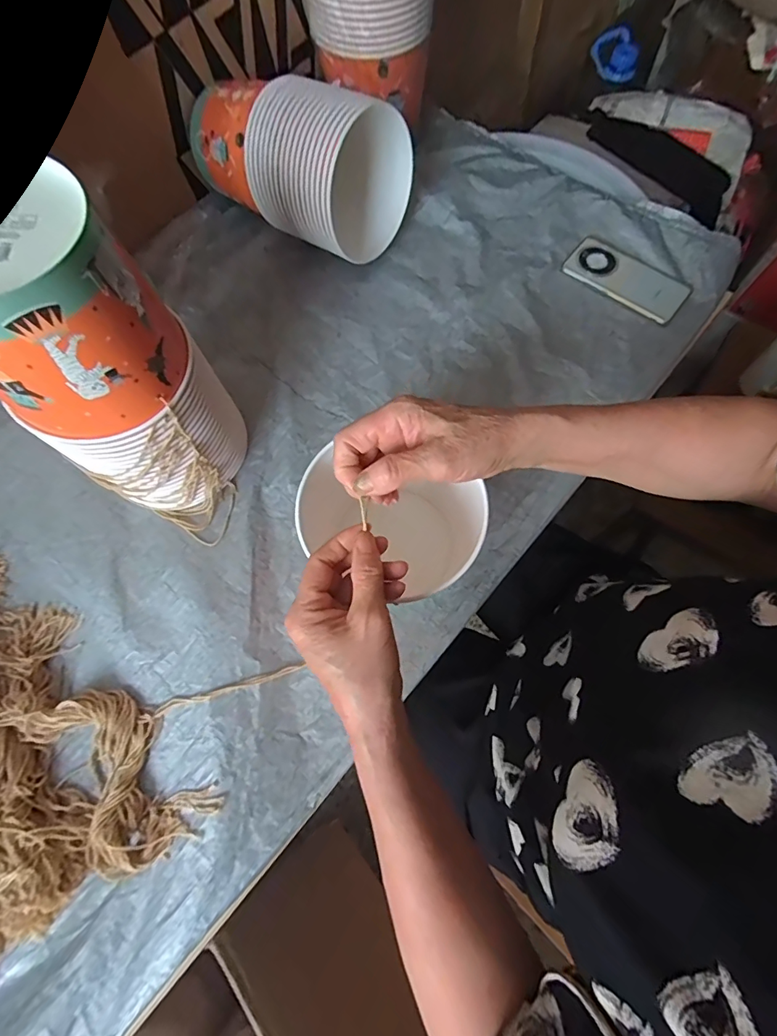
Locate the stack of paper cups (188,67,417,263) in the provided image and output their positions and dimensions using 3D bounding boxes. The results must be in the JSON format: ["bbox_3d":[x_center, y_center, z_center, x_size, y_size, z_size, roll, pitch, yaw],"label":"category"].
[{"bbox_3d":[-0.126,-0.485,0.587,0.288,0.136,0.157,40,77,14],"label":"stack of paper cups"}]

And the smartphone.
[{"bbox_3d":[0.335,-0.340,0.628,0.163,0.010,0.086,37,76,13],"label":"smartphone"}]

